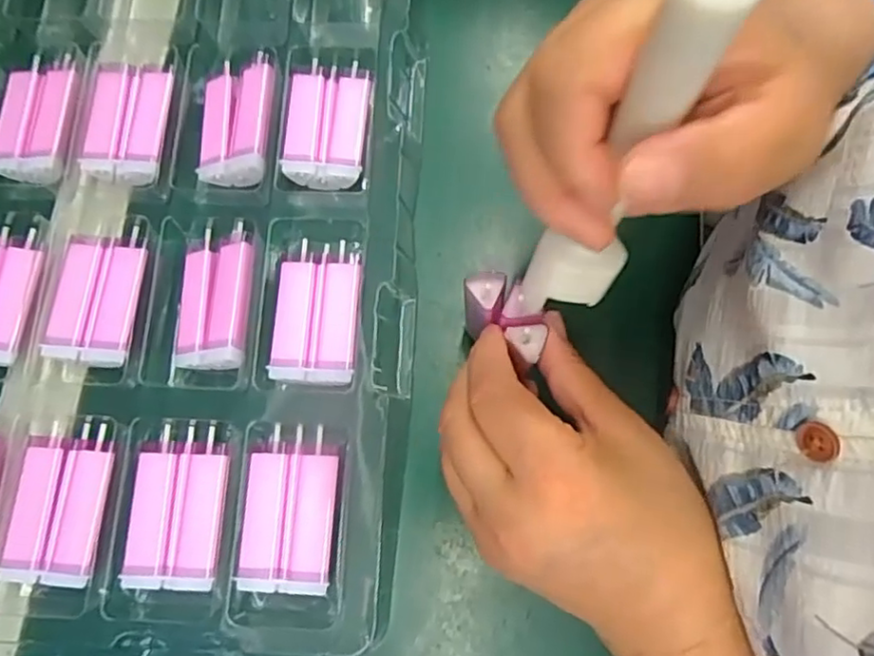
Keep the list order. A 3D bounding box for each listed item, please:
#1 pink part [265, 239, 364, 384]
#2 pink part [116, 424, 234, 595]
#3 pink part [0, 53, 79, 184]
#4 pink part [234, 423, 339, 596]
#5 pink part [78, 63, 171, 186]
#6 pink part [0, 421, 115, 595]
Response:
[{"bbox_3d":[-0.056,-0.007,0.309,0.040,0.015,0.066,4,76,2],"label":"pink part"},{"bbox_3d":[-0.115,0.079,0.285,0.040,0.008,0.068,1,76,1],"label":"pink part"},{"bbox_3d":[-0.210,-0.111,0.341,0.041,0.018,0.071,3,76,2],"label":"pink part"},{"bbox_3d":[-0.065,0.079,0.281,0.040,0.014,0.066,1,76,1],"label":"pink part"},{"bbox_3d":[-0.163,-0.110,0.335,0.043,0.009,0.065,2,76,2],"label":"pink part"},{"bbox_3d":[-0.170,0.078,0.285,0.040,0.006,0.068,0,76,1],"label":"pink part"}]

